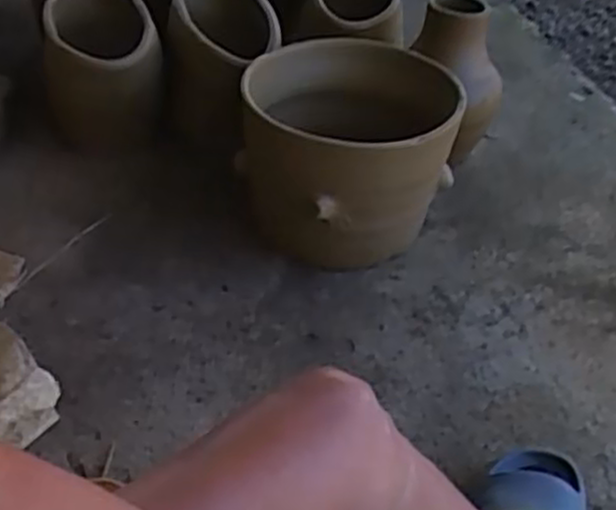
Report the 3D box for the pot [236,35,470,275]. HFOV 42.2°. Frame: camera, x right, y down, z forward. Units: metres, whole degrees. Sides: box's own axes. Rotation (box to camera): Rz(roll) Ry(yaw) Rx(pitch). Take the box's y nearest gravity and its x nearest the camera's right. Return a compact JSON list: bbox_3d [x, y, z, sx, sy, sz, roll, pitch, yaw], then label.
[{"bbox_3d":[0.054,-0.138,1.179,0.294,0.238,0.283,4,38,-3],"label":"pot"}]

